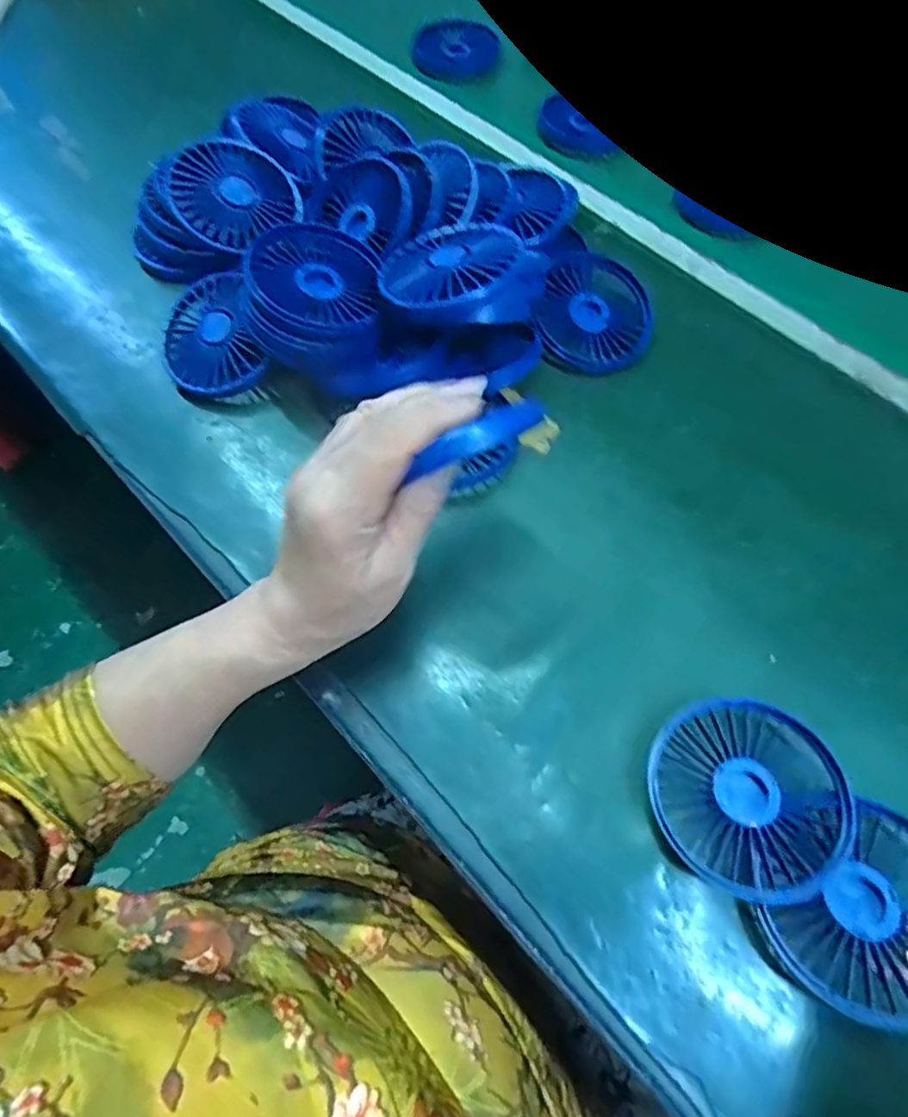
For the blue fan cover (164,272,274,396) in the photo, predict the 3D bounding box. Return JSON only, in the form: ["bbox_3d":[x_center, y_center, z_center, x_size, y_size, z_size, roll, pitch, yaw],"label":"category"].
[{"bbox_3d":[-0.165,-0.149,0.406,0.071,0.016,0.089,-29,76,10],"label":"blue fan cover"}]

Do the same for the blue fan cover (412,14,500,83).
[{"bbox_3d":[0.003,-0.520,0.614,0.081,0.024,0.074,8,64,4],"label":"blue fan cover"}]

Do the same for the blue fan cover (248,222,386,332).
[{"bbox_3d":[-0.085,-0.181,0.380,0.079,0.017,0.075,37,65,-10],"label":"blue fan cover"}]

